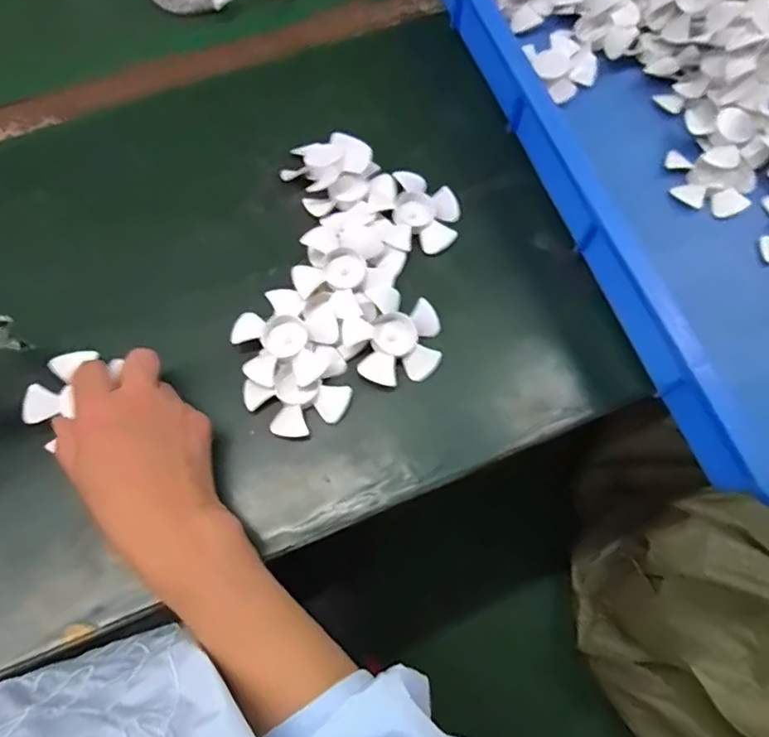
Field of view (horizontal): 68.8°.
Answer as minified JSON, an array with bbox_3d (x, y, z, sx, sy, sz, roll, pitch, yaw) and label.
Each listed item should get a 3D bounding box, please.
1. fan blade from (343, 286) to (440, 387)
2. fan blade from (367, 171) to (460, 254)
[{"bbox_3d":[0.006,-0.023,0.407,0.068,0.018,0.069,0,68,0],"label":"fan blade"},{"bbox_3d":[0.025,-0.125,0.445,0.067,0.014,0.070,0,68,0],"label":"fan blade"}]

